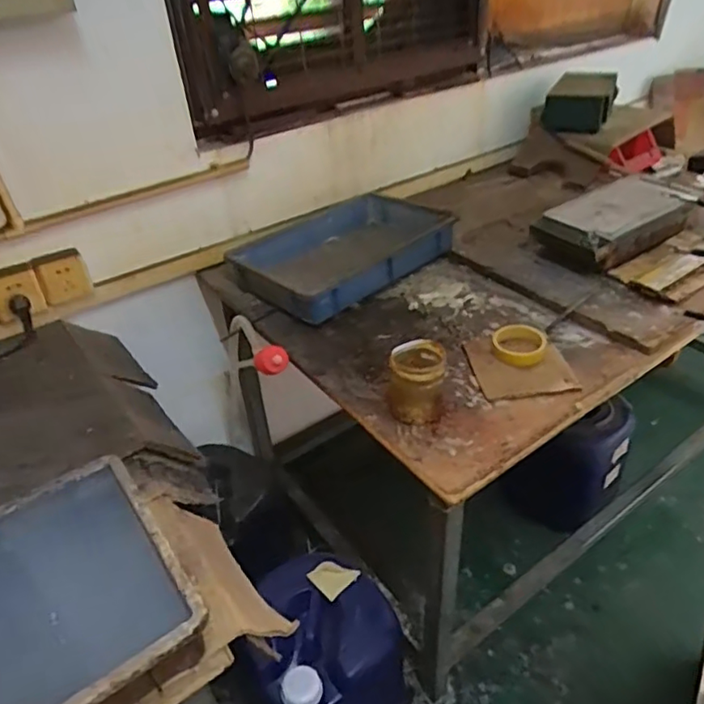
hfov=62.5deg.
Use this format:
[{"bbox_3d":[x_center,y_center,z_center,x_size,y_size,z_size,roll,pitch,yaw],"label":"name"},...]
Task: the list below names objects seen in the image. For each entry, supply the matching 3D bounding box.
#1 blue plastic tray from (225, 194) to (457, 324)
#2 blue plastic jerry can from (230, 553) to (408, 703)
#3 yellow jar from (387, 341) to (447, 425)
[{"bbox_3d":[-0.014,-0.227,1.278,0.480,0.089,0.342,-29,43,-29],"label":"blue plastic tray"},{"bbox_3d":[-0.064,0.648,1.215,0.277,0.382,0.277,-3,37,2],"label":"blue plastic jerry can"},{"bbox_3d":[0.101,0.048,0.899,0.083,0.106,0.088,-3,37,2],"label":"yellow jar"}]

